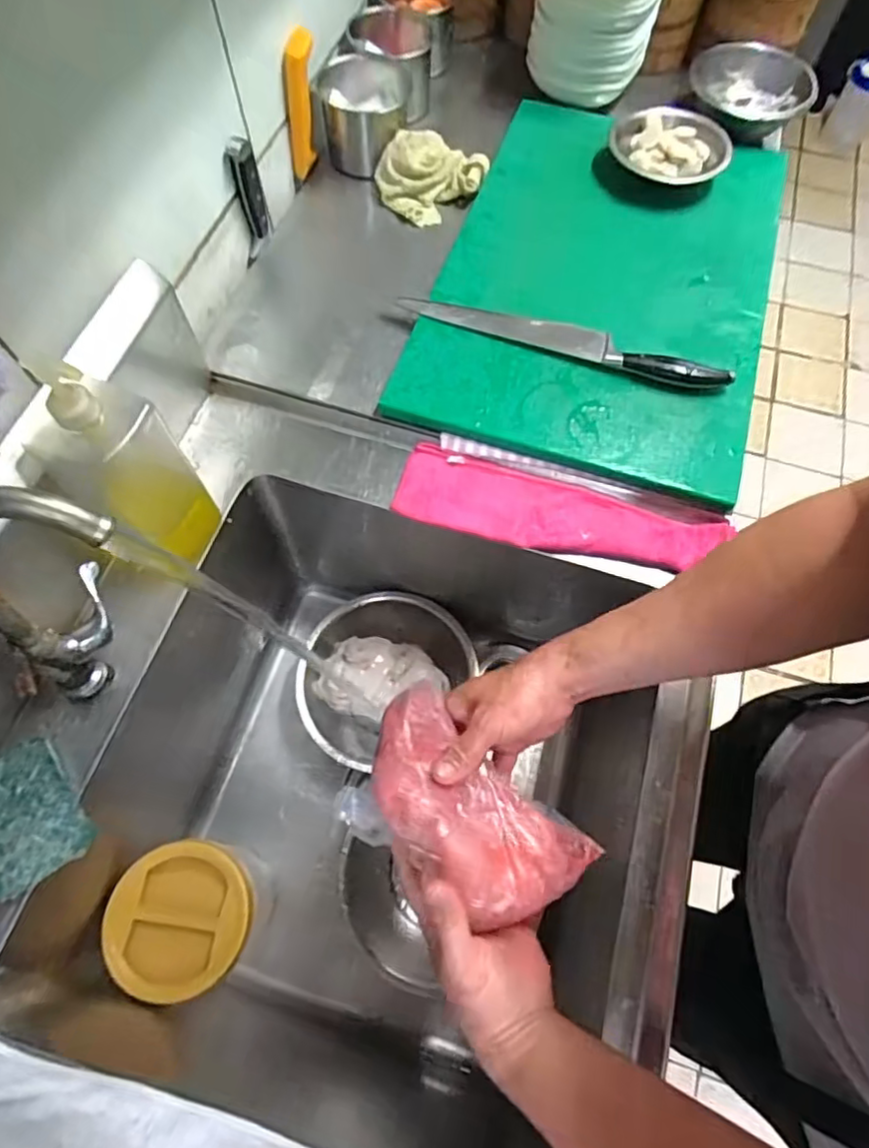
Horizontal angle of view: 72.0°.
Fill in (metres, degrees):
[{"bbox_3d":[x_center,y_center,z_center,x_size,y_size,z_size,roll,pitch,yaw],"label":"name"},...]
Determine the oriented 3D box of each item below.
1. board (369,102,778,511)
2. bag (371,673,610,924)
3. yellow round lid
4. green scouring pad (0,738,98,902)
[{"bbox_3d":[0.215,-0.384,0.729,0.372,0.032,0.584,19,69,5],"label":"board"},{"bbox_3d":[0.028,0.186,0.473,0.193,0.062,0.097,41,72,13],"label":"bag"},{"bbox_3d":[-0.260,0.347,0.606,0.141,0.024,0.134,1,69,-2],"label":"yellow round lid"},{"bbox_3d":[-0.330,0.192,0.472,0.077,0.023,0.103,-37,75,-15],"label":"green scouring pad"}]

